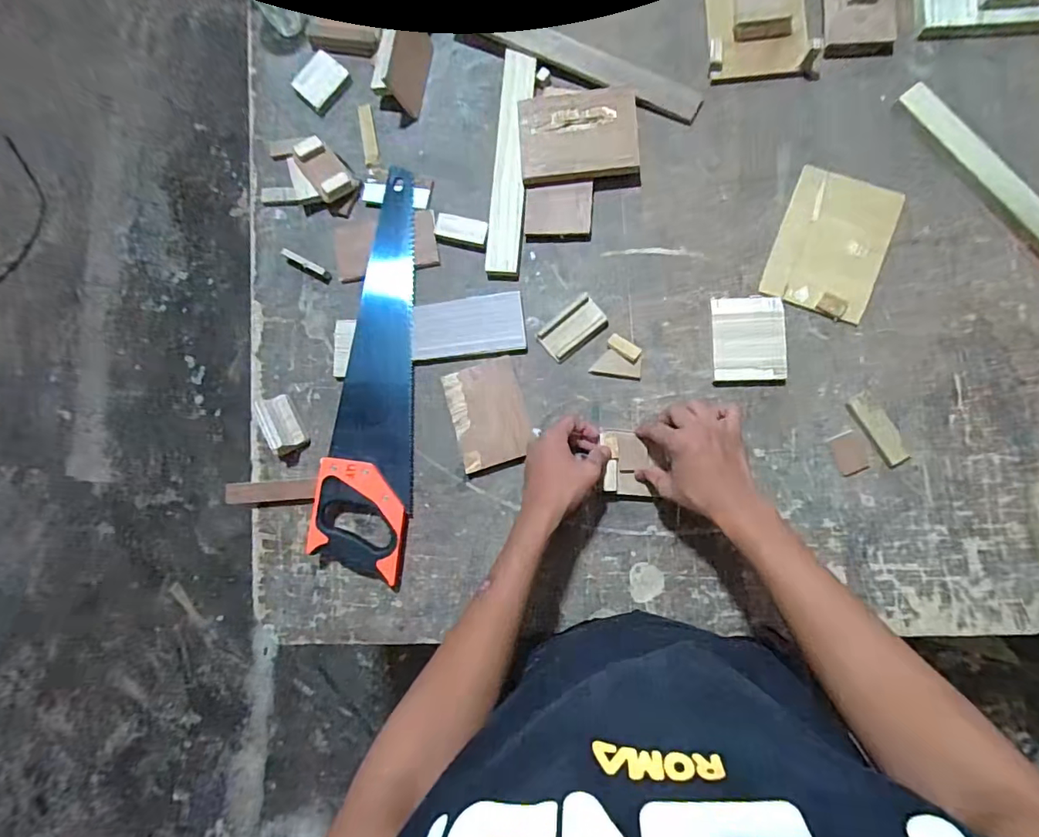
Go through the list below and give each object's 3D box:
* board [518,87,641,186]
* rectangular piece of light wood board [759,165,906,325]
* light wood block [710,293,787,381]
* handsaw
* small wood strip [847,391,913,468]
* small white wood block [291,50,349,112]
[{"bbox_3d":[0.073,-0.348,0.624,0.143,0.010,0.099,-7,100,2],"label":"board"},{"bbox_3d":[0.382,-0.212,0.617,0.120,0.009,0.169,21,87,6],"label":"rectangular piece of light wood board"},{"bbox_3d":[0.276,-0.098,0.612,0.082,0.011,0.102,-2,85,4],"label":"light wood block"},{"bbox_3d":[-0.180,-0.062,0.651,0.107,0.033,0.514,6,86,5],"label":"handsaw"},{"bbox_3d":[0.426,0.013,0.600,0.032,0.006,0.091,-31,84,1],"label":"small wood strip"},{"bbox_3d":[-0.274,-0.464,0.693,0.060,0.009,0.068,43,90,6],"label":"small white wood block"}]

